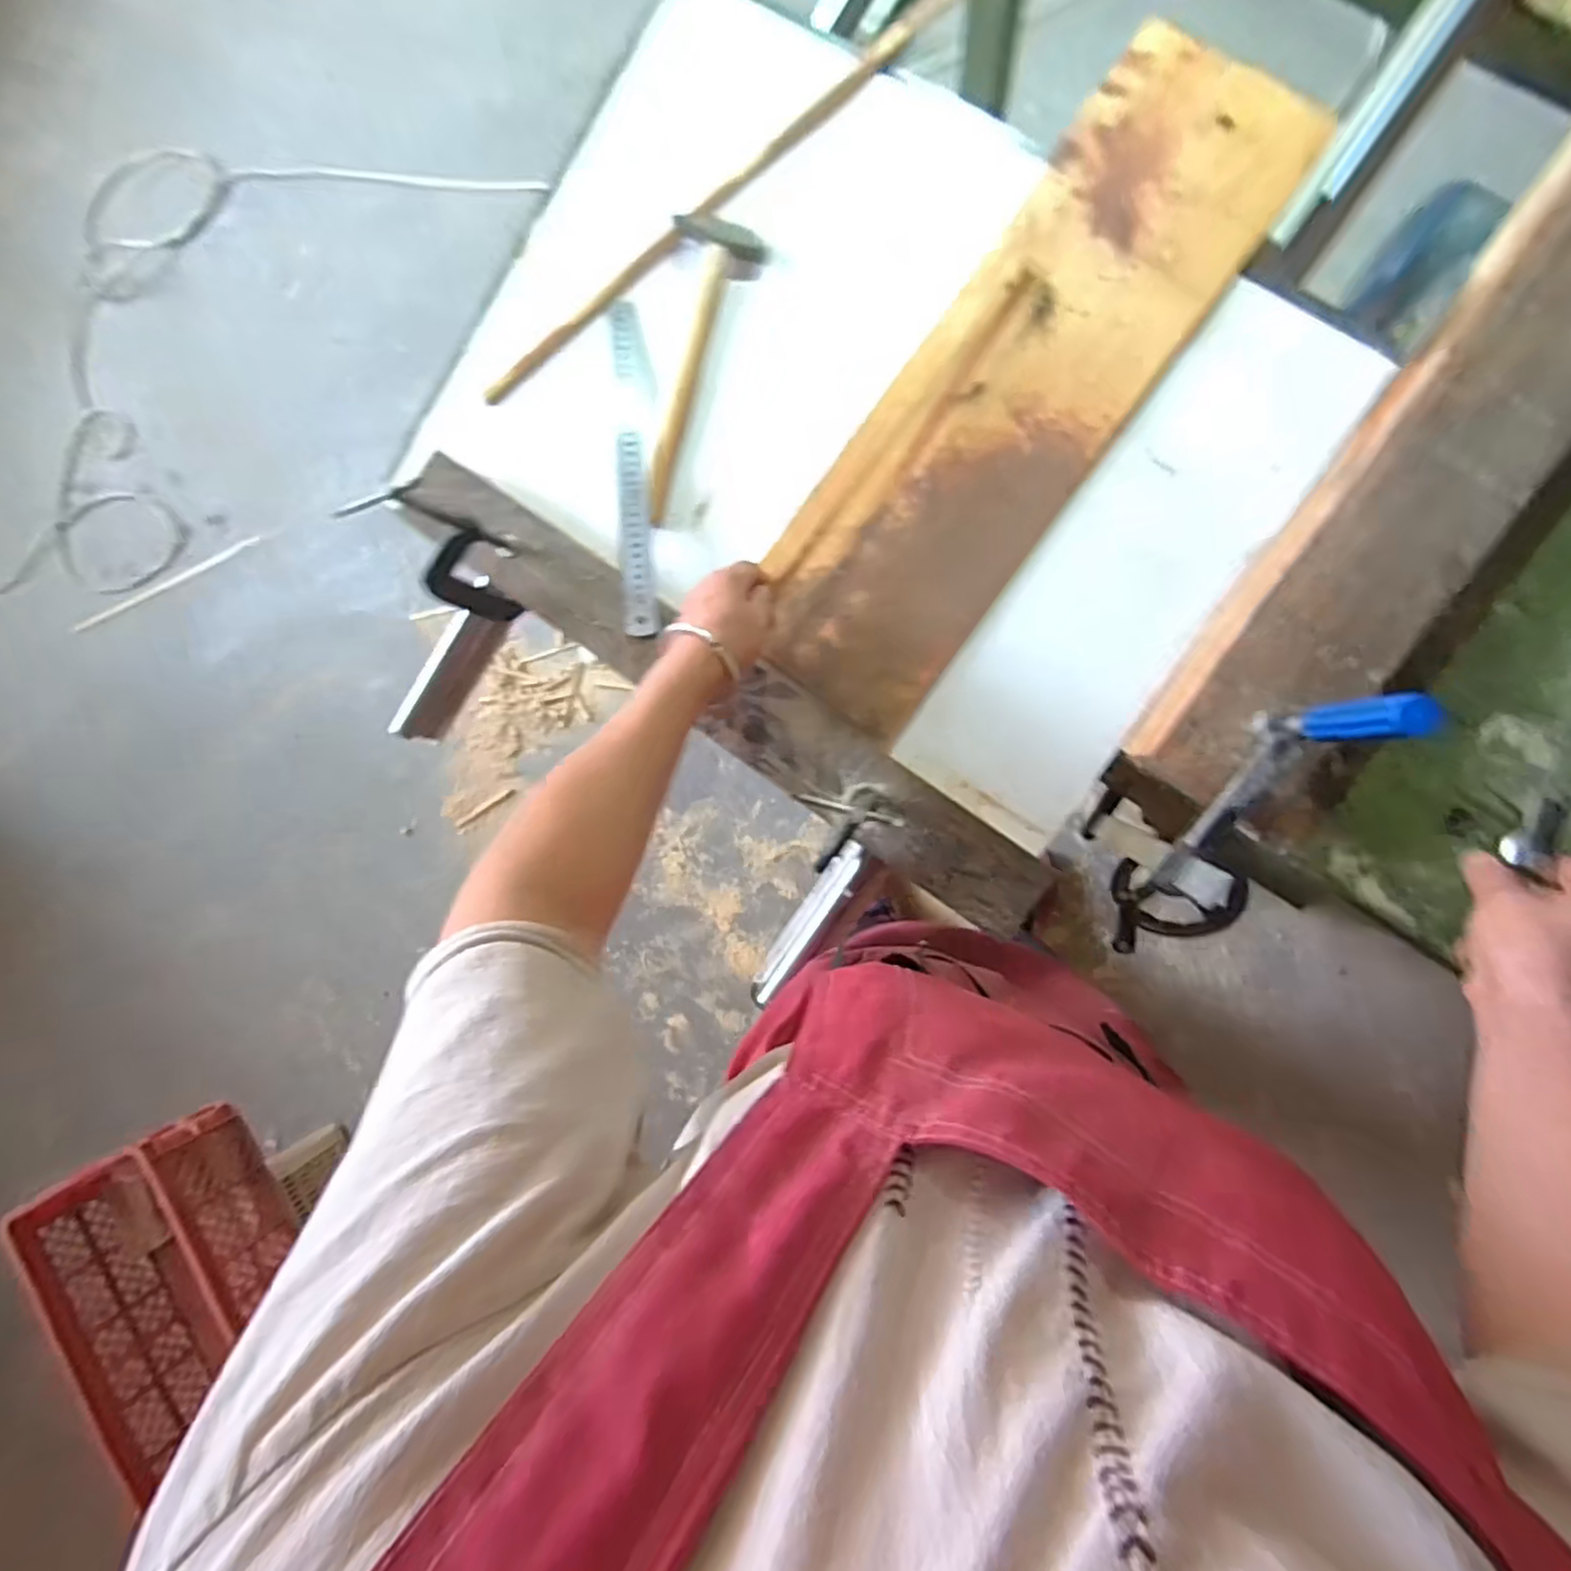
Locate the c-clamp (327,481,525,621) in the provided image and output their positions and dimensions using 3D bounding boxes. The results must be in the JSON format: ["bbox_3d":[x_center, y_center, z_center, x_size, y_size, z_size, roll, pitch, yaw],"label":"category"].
[{"bbox_3d":[-0.293,-0.202,0.650,0.033,0.250,0.078,44,91,3],"label":"c-clamp"}]

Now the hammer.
[{"bbox_3d":[-0.093,-0.380,0.669,0.079,0.019,0.270,17,94,6],"label":"hammer"}]

